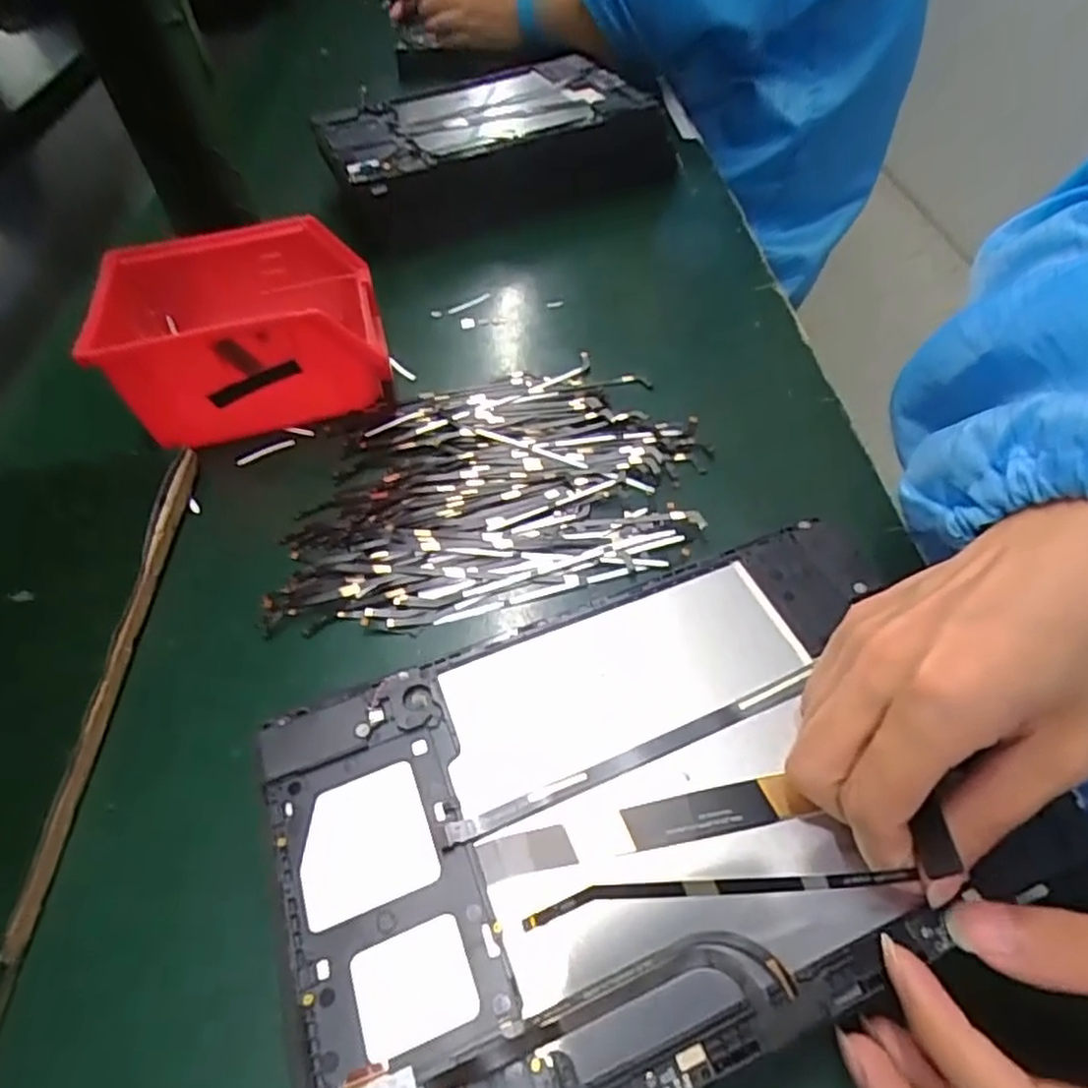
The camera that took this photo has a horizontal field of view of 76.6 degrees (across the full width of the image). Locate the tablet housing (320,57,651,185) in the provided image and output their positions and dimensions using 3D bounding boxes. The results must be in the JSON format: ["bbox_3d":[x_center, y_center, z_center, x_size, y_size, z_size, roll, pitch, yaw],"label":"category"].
[{"bbox_3d":[-0.054,-0.326,0.522,0.229,0.011,0.151,-22,52,-9],"label":"tablet housing"}]

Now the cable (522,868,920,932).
[{"bbox_3d":[0.044,0.082,0.162,0.100,0.005,0.006,5,48,-19],"label":"cable"}]

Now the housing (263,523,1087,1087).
[{"bbox_3d":[0.030,0.082,0.227,0.229,0.009,0.152,-21,52,-13],"label":"housing"}]

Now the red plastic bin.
[{"bbox_3d":[-0.170,-0.115,0.384,0.153,0.068,0.103,-13,51,-7],"label":"red plastic bin"}]

